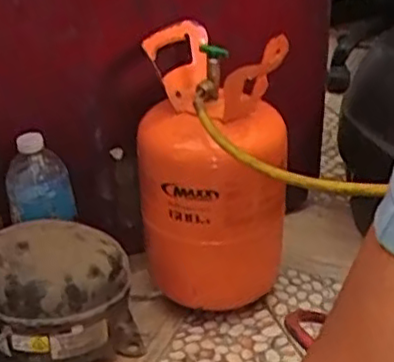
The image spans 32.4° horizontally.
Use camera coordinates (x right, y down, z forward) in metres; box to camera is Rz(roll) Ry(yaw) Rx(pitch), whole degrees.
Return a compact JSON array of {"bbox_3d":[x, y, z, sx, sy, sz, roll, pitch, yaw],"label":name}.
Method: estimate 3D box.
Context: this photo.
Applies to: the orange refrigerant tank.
[{"bbox_3d":[0.022,0.000,0.869,0.178,0.339,0.180,-1,31,3],"label":"orange refrigerant tank"}]

